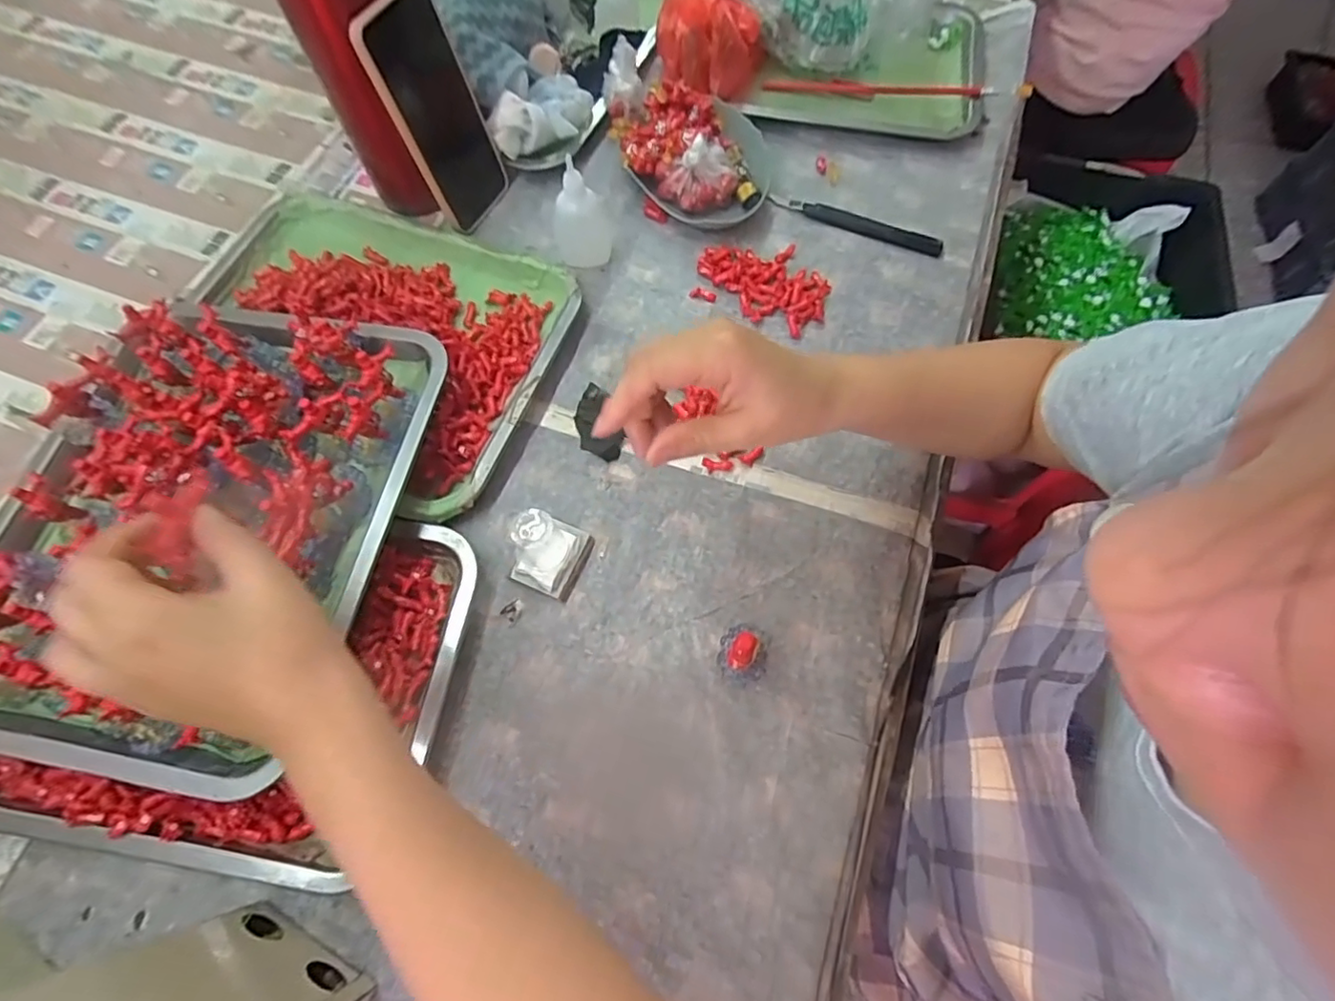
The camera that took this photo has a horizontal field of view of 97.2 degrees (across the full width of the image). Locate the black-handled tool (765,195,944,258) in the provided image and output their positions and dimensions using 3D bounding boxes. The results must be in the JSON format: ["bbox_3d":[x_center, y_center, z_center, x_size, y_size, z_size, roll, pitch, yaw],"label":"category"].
[{"bbox_3d":[0.168,-0.250,0.530,0.158,0.006,0.020,22,69,9],"label":"black-handled tool"}]

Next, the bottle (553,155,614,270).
[{"bbox_3d":[-0.073,-0.241,0.487,0.048,0.077,0.047,-9,68,-4],"label":"bottle"}]

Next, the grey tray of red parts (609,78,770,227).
[{"bbox_3d":[0.013,-0.315,0.531,0.162,0.050,0.126,14,68,5],"label":"grey tray of red parts"}]

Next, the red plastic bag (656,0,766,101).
[{"bbox_3d":[0.041,-0.438,0.566,0.106,0.075,0.072,6,67,2],"label":"red plastic bag"}]

